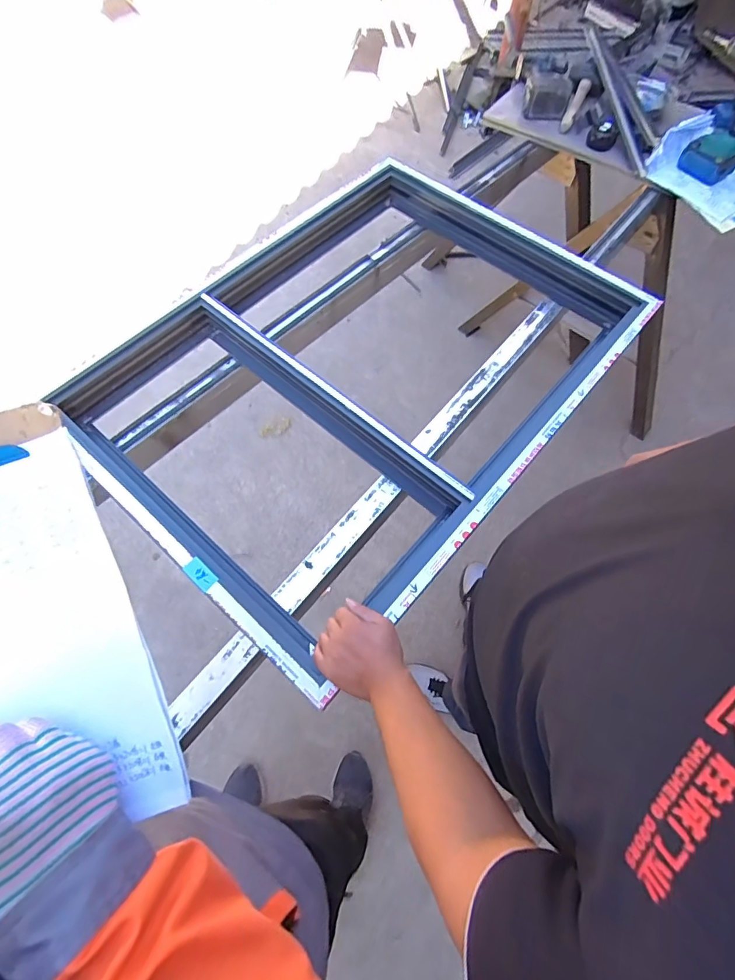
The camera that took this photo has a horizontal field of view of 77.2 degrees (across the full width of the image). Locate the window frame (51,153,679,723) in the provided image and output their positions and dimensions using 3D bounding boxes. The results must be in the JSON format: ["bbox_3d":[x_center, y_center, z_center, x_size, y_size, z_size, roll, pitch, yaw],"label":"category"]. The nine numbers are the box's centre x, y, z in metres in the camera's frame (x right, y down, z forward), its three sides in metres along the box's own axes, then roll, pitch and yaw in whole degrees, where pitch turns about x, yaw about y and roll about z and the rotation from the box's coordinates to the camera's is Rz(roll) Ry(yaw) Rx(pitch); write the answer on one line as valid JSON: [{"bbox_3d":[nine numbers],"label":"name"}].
[{"bbox_3d":[-0.005,-0.240,0.861,0.697,0.110,0.949,39,69,16],"label":"window frame"}]

